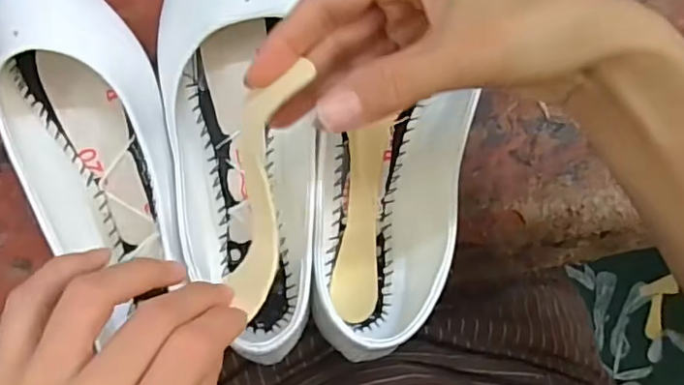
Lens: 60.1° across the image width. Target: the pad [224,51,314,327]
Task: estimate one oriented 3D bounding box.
[{"bbox_3d":[-0.033,0.000,0.249,0.024,0.019,0.104,6,106,-5],"label":"pad"}]

